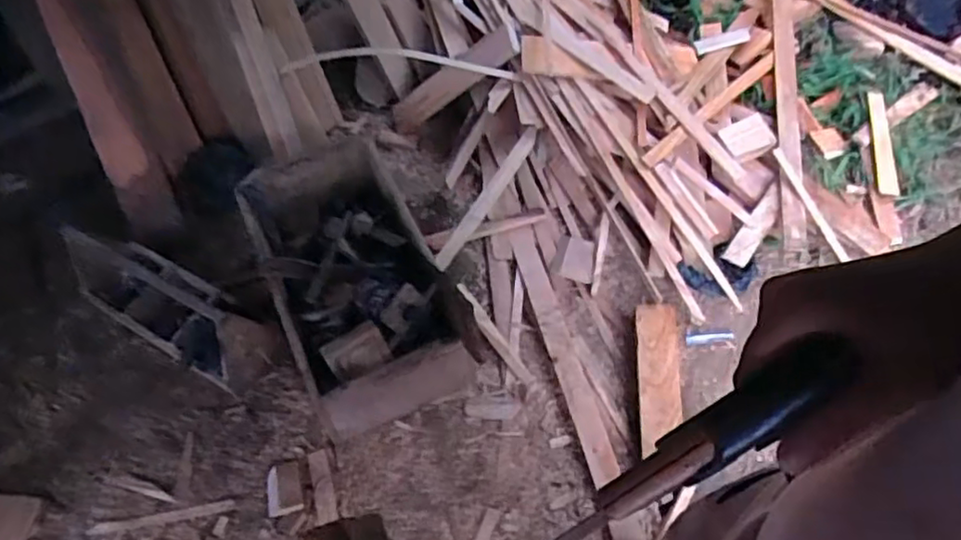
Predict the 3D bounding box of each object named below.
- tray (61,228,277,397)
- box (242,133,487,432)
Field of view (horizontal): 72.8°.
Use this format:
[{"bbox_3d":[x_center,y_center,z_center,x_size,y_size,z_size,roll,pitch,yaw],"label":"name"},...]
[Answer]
[{"bbox_3d":[-0.688,0.070,1.464,0.494,0.243,0.178,26,56,22],"label":"tray"},{"bbox_3d":[-0.287,0.020,1.474,0.358,0.277,0.620,-18,52,-13],"label":"box"}]

